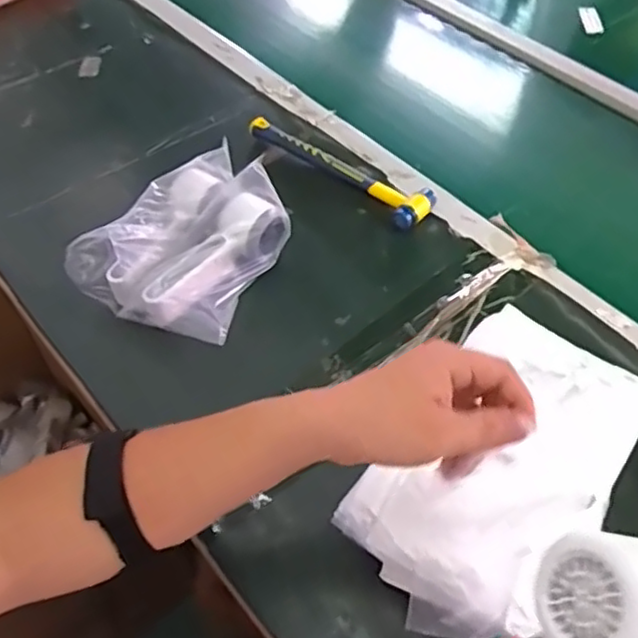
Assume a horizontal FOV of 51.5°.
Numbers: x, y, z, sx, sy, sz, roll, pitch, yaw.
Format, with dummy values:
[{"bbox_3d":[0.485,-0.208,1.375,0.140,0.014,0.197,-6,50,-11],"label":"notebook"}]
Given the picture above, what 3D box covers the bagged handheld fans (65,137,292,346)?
[{"bbox_3d":[-0.136,-0.076,0.656,0.169,0.089,0.182,19,55,14],"label":"bagged handheld fans"}]

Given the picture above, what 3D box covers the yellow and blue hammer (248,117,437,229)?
[{"bbox_3d":[0.026,-0.179,0.767,0.240,0.028,0.058,37,60,24],"label":"yellow and blue hammer"}]

